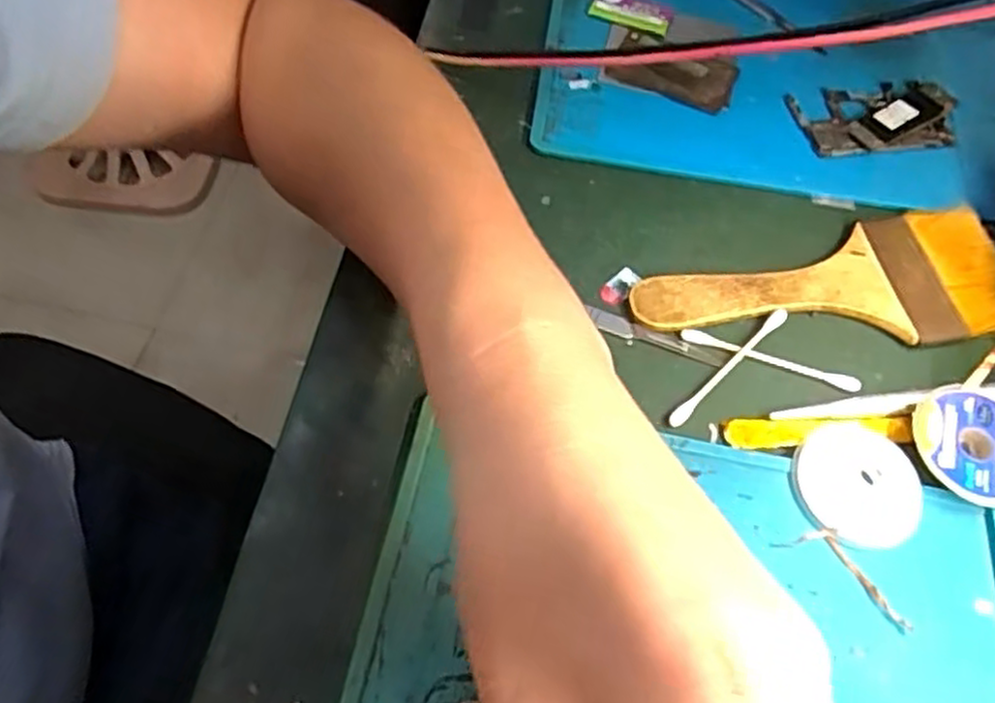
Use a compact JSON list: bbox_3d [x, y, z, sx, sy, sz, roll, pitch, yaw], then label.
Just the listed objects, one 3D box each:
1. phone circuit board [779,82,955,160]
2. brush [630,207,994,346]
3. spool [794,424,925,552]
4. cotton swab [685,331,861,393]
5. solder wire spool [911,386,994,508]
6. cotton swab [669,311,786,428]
[{"bbox_3d":[0.187,-0.117,0.363,0.078,0.008,0.042,-7,60,-7],"label":"phone circuit board"},{"bbox_3d":[0.137,-0.025,0.307,0.159,0.009,0.060,-10,60,-9],"label":"brush"},{"bbox_3d":[0.129,0.047,0.263,0.043,0.008,0.045,1,59,-2],"label":"spool"},{"bbox_3d":[0.108,0.003,0.293,0.070,0.004,0.006,19,60,8],"label":"cotton swab"},{"bbox_3d":[0.176,0.034,0.270,0.045,0.010,0.043,1,59,-2],"label":"solder wire spool"},{"bbox_3d":[0.092,0.006,0.292,0.070,0.008,0.006,-38,68,-23],"label":"cotton swab"}]

